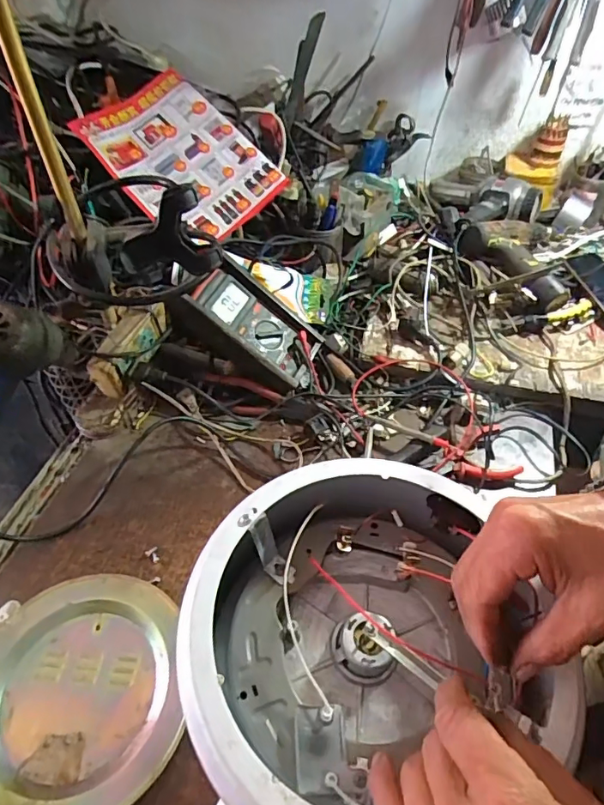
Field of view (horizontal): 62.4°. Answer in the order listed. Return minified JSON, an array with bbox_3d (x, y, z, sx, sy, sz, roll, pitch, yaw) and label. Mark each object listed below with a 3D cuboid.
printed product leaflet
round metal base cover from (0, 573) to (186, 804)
[{"bbox_3d":[-0.192,-0.383,0.774,0.194,0.031,0.289,-42,83,-11],"label":"printed product leaflet"},{"bbox_3d":[-0.204,0.257,0.442,0.185,0.019,0.199,0,49,0],"label":"round metal base cover"}]

